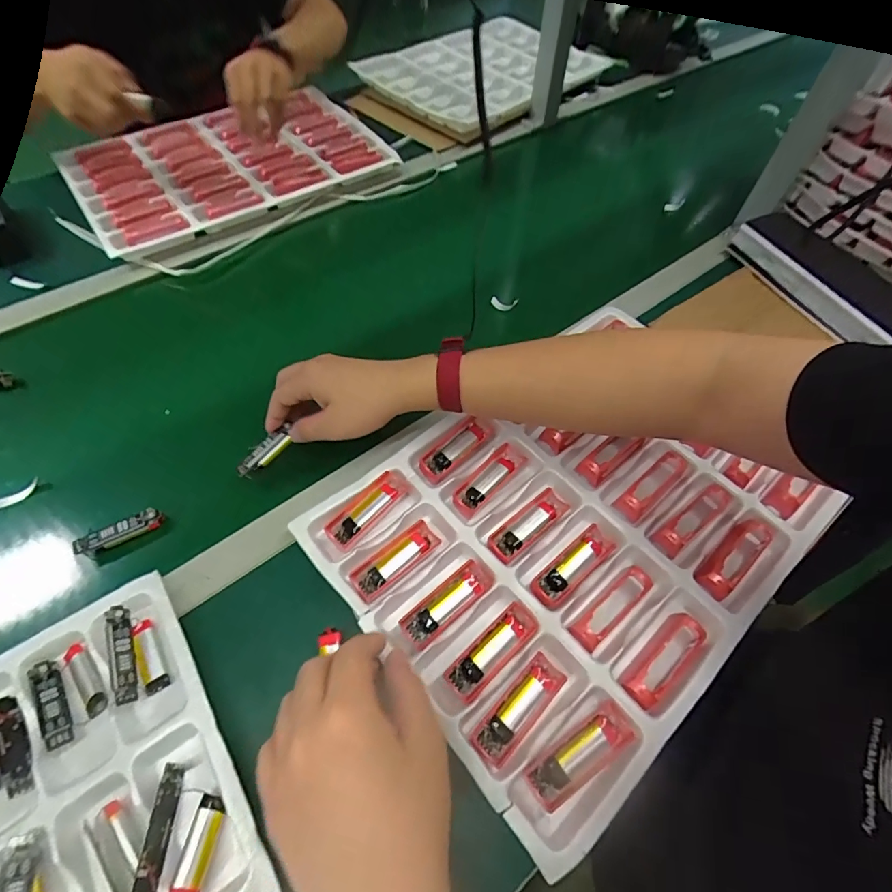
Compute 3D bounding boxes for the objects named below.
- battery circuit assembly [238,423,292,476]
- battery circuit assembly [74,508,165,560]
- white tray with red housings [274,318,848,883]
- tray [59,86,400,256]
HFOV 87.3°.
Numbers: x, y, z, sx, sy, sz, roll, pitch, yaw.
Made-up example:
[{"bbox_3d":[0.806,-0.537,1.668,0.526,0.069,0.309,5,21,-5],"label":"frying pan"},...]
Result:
[{"bbox_3d":[-0.173,0.004,0.449,0.022,0.010,0.063,39,75,21],"label":"battery circuit assembly"},{"bbox_3d":[-0.290,0.076,0.414,0.068,0.017,0.018,-28,62,-19],"label":"battery circuit assembly"},{"bbox_3d":[0.104,0.068,0.425,0.371,0.027,0.311,-35,64,-23],"label":"white tray with red housings"},{"bbox_3d":[-0.343,-0.459,0.733,0.438,0.021,0.320,-35,64,-21],"label":"tray"}]

